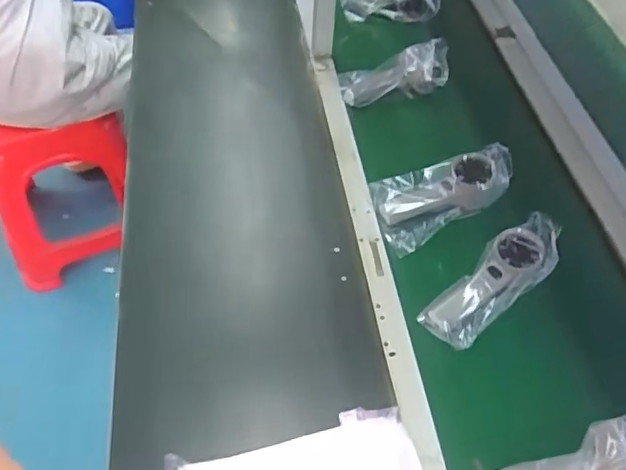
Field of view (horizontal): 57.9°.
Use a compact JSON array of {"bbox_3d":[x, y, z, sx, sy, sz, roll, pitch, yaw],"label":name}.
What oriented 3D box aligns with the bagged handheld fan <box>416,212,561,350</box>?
[{"bbox_3d":[0.213,0.053,0.669,0.190,0.040,0.069,-41,63,-7],"label":"bagged handheld fan"}]

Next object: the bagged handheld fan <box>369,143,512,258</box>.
[{"bbox_3d":[0.177,-0.053,0.764,0.186,0.051,0.097,-27,56,2],"label":"bagged handheld fan"}]

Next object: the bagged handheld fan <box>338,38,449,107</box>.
[{"bbox_3d":[0.132,-0.257,0.922,0.174,0.059,0.070,-16,53,4],"label":"bagged handheld fan"}]

